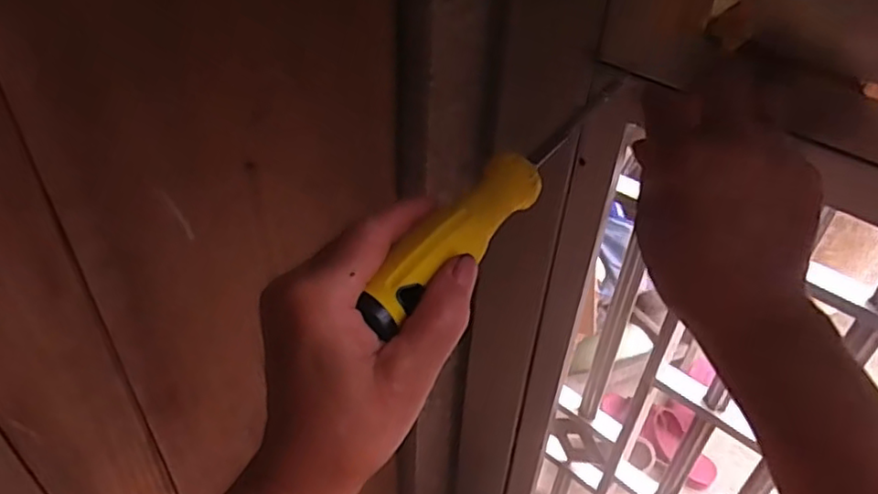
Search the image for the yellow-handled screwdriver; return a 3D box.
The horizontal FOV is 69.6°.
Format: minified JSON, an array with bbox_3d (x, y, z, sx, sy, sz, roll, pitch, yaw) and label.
[{"bbox_3d":[0.029,-0.027,0.287,0.023,0.023,0.177,31,57,29],"label":"yellow-handled screwdriver"}]

